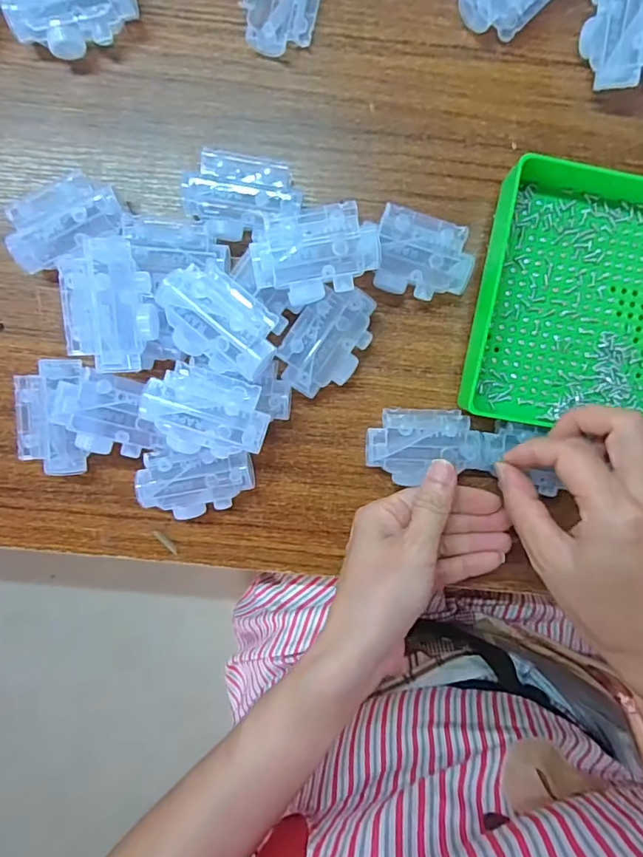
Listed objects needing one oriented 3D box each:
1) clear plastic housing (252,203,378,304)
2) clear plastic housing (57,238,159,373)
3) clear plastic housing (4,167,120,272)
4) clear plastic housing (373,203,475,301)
[{"bbox_3d":[-0.004,-0.099,0.295,0.069,0.025,0.049,-12,108,-6],"label":"clear plastic housing"},{"bbox_3d":[-0.115,-0.066,0.281,0.043,0.018,0.068,-5,96,-1],"label":"clear plastic housing"},{"bbox_3d":[-0.150,-0.120,0.308,0.068,0.028,0.039,-27,96,2],"label":"clear plastic housing"},{"bbox_3d":[0.061,-0.103,0.316,0.058,0.027,0.044,12,96,-3],"label":"clear plastic housing"}]

